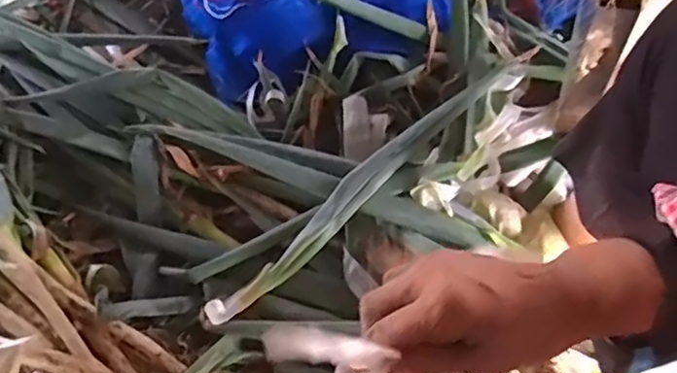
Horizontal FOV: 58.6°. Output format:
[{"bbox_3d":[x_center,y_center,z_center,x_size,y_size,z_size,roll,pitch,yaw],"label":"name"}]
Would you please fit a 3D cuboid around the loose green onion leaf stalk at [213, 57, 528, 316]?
[{"bbox_3d":[0.066,-0.022,0.787,0.570,0.081,0.043,-40,68,-16],"label":"loose green onion leaf stalk"}]

